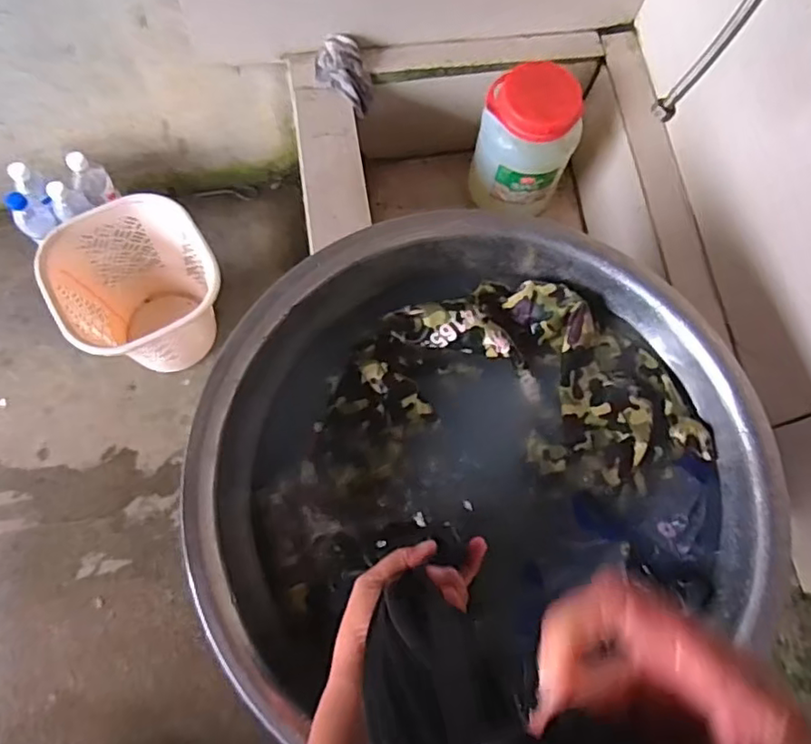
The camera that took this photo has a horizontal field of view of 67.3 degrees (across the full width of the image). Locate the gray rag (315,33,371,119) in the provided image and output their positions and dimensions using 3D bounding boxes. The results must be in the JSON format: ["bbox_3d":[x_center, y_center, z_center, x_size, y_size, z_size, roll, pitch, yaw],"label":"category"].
[{"bbox_3d":[-0.108,-0.524,1.082,0.083,0.054,0.141,-24,72,-9],"label":"gray rag"}]

